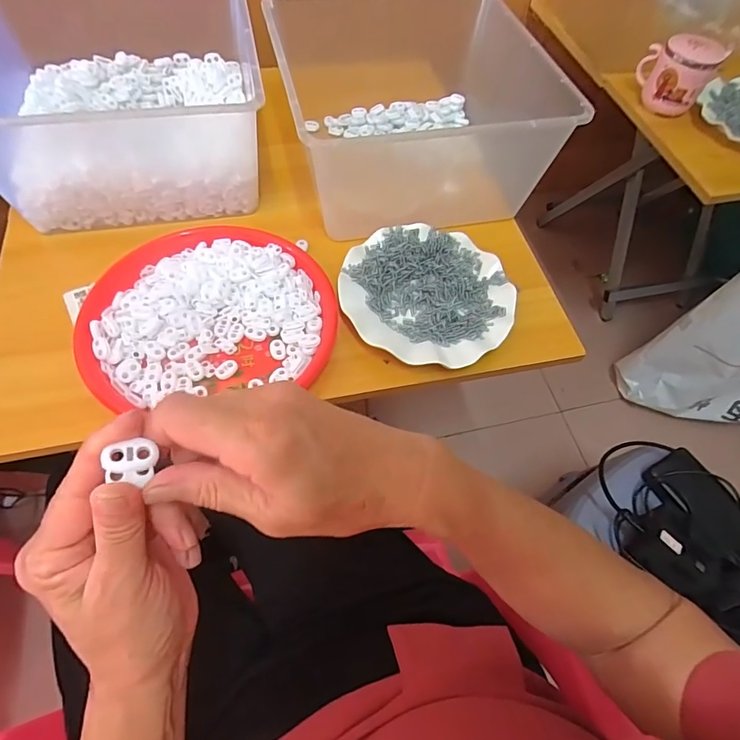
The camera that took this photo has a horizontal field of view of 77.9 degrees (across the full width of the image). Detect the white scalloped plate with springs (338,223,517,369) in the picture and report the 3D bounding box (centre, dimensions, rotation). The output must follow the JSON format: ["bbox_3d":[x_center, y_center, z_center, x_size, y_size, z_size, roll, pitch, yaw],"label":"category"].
[{"bbox_3d":[0.062,-0.081,0.502,0.181,0.031,0.174,2,61,-3],"label":"white scalloped plate with springs"}]

